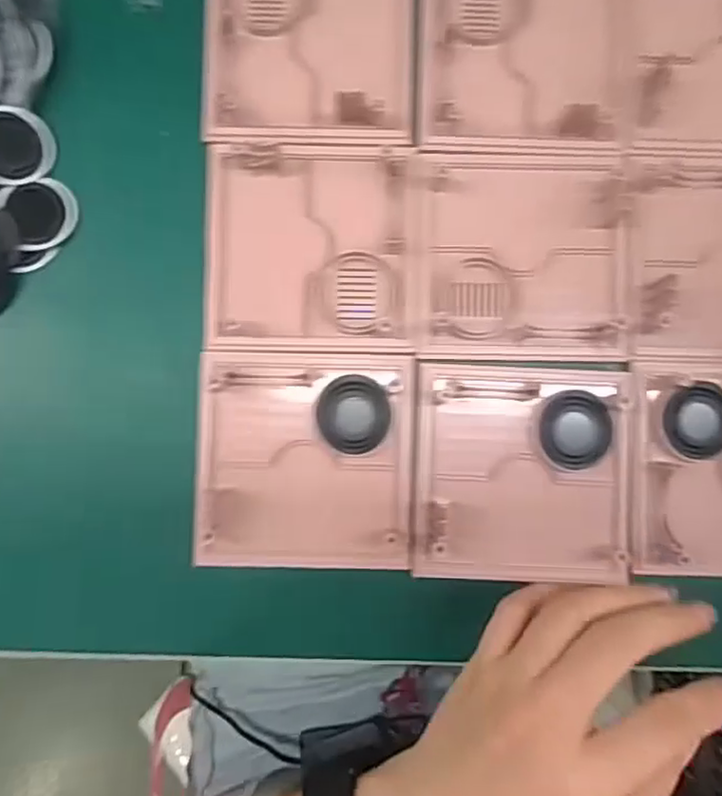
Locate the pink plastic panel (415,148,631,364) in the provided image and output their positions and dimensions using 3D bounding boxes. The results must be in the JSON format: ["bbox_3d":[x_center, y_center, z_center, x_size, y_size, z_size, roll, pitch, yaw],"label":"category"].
[{"bbox_3d":[0.083,-0.074,0.328,0.106,0.012,0.103,2,86,0],"label":"pink plastic panel"}]

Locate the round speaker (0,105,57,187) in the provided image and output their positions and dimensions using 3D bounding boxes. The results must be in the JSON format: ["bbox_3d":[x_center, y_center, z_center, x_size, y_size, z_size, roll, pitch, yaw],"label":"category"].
[{"bbox_3d":[-0.181,-0.130,0.332,0.041,0.004,0.041,-2,95,-24],"label":"round speaker"}]

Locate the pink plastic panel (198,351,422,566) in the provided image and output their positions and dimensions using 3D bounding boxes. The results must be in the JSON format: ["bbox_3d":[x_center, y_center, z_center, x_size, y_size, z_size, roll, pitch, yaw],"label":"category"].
[{"bbox_3d":[-0.028,0.032,0.329,0.108,0.015,0.108,2,86,0],"label":"pink plastic panel"}]

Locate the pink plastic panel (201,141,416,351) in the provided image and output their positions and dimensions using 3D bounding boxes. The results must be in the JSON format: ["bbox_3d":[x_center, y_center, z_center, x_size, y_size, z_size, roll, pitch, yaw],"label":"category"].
[{"bbox_3d":[-0.025,-0.078,0.325,0.107,0.017,0.106,0,86,0],"label":"pink plastic panel"}]

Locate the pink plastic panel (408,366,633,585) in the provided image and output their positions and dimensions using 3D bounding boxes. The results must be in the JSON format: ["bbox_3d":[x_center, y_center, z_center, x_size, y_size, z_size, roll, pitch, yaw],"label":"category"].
[{"bbox_3d":[0.083,0.038,0.326,0.107,0.010,0.107,2,86,0],"label":"pink plastic panel"}]

